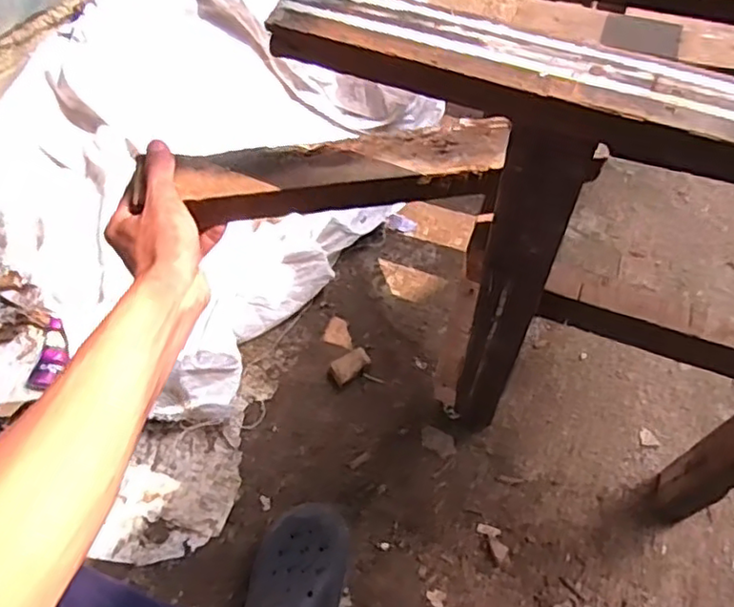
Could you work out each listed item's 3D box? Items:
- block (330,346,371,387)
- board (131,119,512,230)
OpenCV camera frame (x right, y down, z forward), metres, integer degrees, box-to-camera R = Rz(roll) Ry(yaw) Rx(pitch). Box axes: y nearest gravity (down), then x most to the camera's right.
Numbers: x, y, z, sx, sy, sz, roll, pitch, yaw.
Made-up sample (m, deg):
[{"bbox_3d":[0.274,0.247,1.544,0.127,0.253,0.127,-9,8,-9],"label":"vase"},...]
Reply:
[{"bbox_3d":[-0.025,0.094,0.948,0.059,0.031,0.033,-34,64,-16],"label":"block"},{"bbox_3d":[-0.012,-0.107,0.520,0.257,0.030,0.063,-8,60,-2],"label":"board"}]

